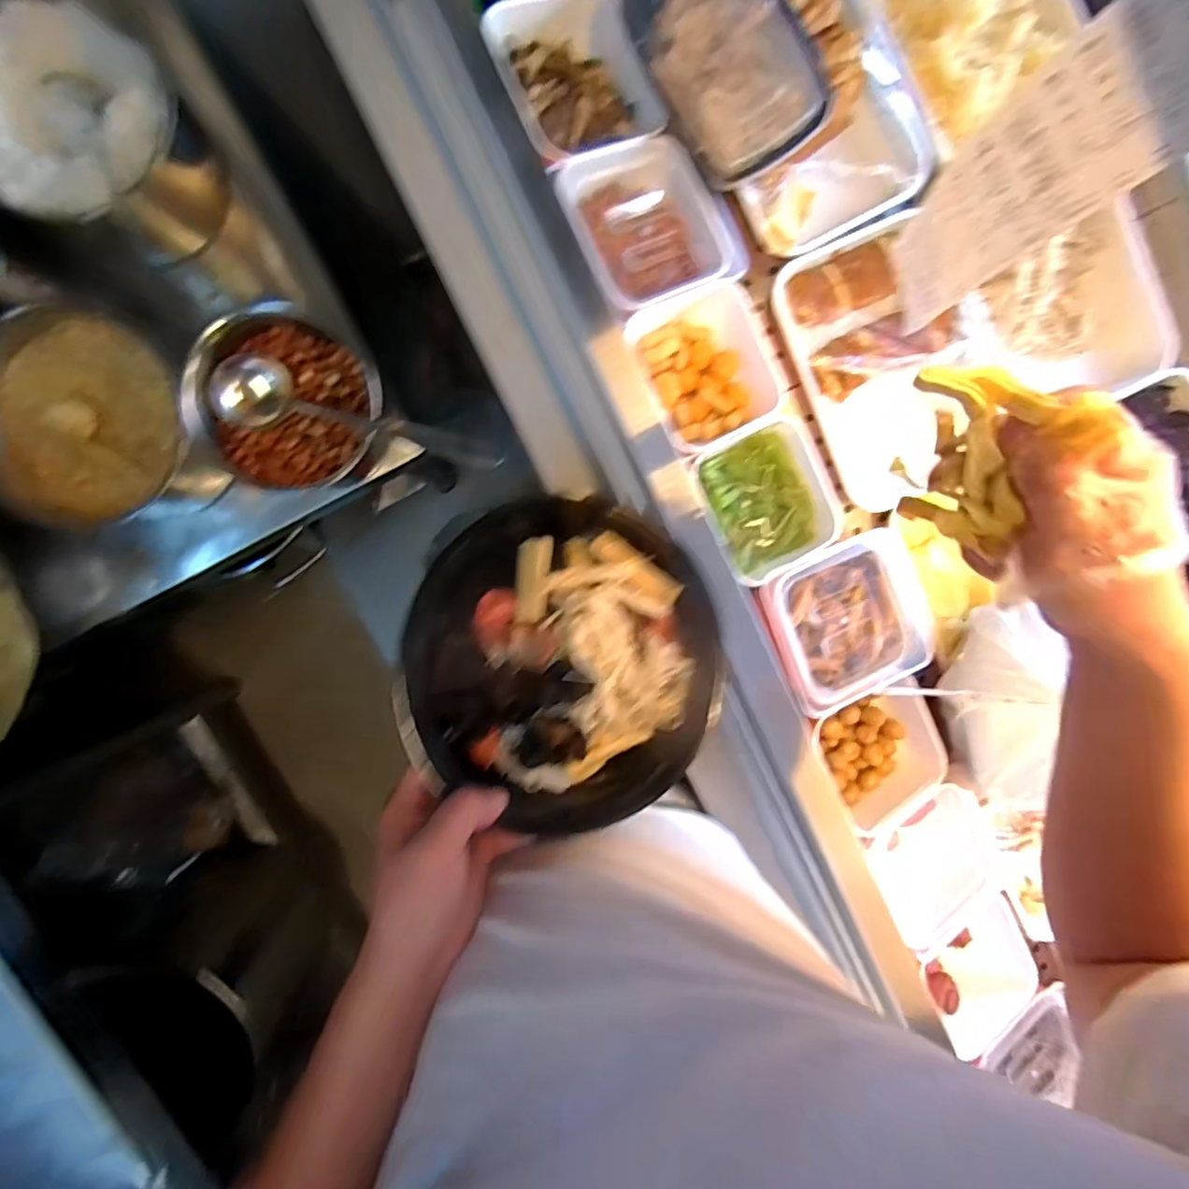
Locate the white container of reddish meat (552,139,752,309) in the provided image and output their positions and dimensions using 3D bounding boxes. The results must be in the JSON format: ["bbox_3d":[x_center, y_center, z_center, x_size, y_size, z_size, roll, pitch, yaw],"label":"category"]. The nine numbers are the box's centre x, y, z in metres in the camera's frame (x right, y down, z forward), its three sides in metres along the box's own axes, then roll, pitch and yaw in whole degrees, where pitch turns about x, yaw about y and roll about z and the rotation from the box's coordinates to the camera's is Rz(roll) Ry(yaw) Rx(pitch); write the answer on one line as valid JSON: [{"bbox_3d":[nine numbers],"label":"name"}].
[{"bbox_3d":[0.059,-0.376,0.601,0.163,0.062,0.149,-22,97,-3],"label":"white container of reddish meat"}]

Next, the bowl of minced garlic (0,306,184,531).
[{"bbox_3d":[-0.442,-0.148,0.523,0.176,0.060,0.178,24,93,-8],"label":"bowl of minced garlic"}]

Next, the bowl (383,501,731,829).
[{"bbox_3d":[-0.019,0.043,0.445,0.239,0.081,0.239,1,85,-13],"label":"bowl"}]

